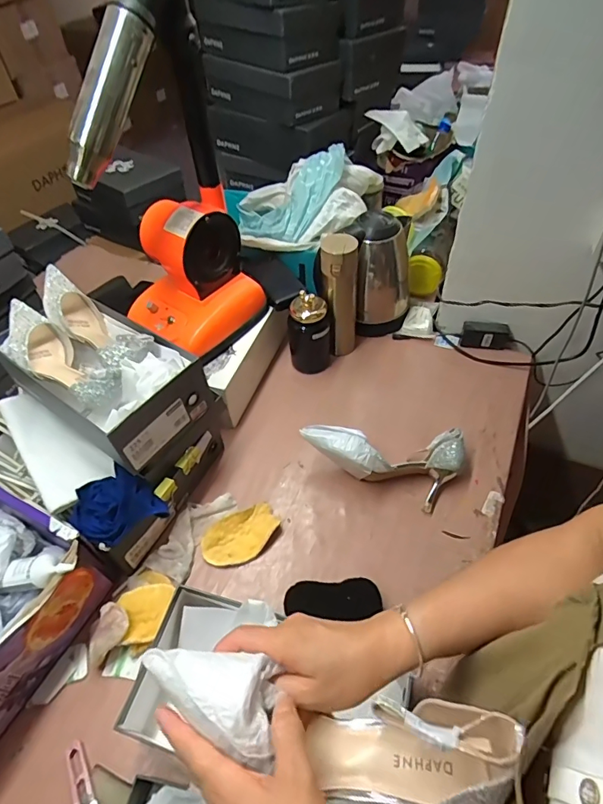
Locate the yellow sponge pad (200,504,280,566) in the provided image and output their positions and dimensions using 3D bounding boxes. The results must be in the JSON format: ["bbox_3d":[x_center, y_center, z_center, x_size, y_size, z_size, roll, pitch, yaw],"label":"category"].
[{"bbox_3d":[-0.090,0.200,0.694,0.118,0.019,0.068,-32,56,-21],"label":"yellow sponge pad"}]

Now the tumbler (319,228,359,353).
[{"bbox_3d":[0.072,-0.188,0.865,0.070,0.241,0.055,4,51,6],"label":"tumbler"}]

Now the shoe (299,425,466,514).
[{"bbox_3d":[0.131,0.100,0.719,0.253,0.087,0.116,-2,51,1],"label":"shoe"}]

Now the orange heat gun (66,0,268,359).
[{"bbox_3d":[-0.190,-0.291,0.652,0.148,0.466,0.218,28,57,23],"label":"orange heat gun"}]

